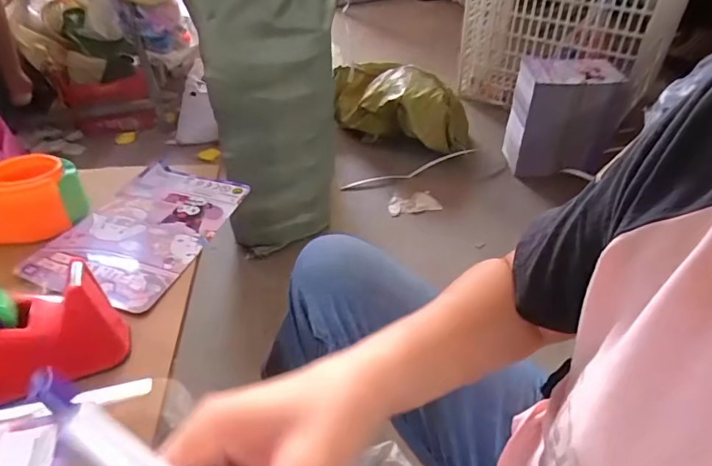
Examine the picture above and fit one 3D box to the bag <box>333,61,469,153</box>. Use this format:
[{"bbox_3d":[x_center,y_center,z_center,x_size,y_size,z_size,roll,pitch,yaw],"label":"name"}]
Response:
[{"bbox_3d":[0.127,-0.419,1.523,0.482,0.216,0.239,29,49,29],"label":"bag"}]

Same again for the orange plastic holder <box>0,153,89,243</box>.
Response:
[{"bbox_3d":[-0.425,-0.044,0.564,0.138,0.081,0.089,-9,42,-9],"label":"orange plastic holder"}]

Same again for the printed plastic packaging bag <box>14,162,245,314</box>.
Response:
[{"bbox_3d":[-0.267,-0.008,0.584,0.169,0.009,0.242,13,41,10],"label":"printed plastic packaging bag"}]

